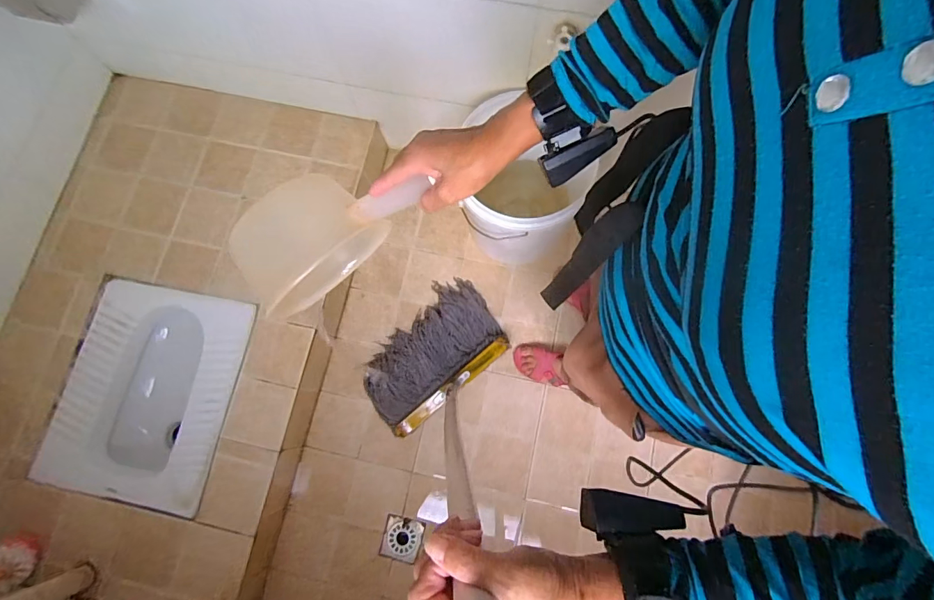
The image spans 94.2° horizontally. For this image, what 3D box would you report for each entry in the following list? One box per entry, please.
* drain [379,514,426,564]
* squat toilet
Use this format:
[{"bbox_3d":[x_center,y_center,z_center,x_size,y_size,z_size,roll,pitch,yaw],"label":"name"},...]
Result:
[{"bbox_3d":[-0.165,0.607,1.104,0.097,0.016,0.096,13,60,4],"label":"drain"},{"bbox_3d":[-0.759,0.224,1.087,0.398,0.177,0.491,11,77,3],"label":"squat toilet"}]

